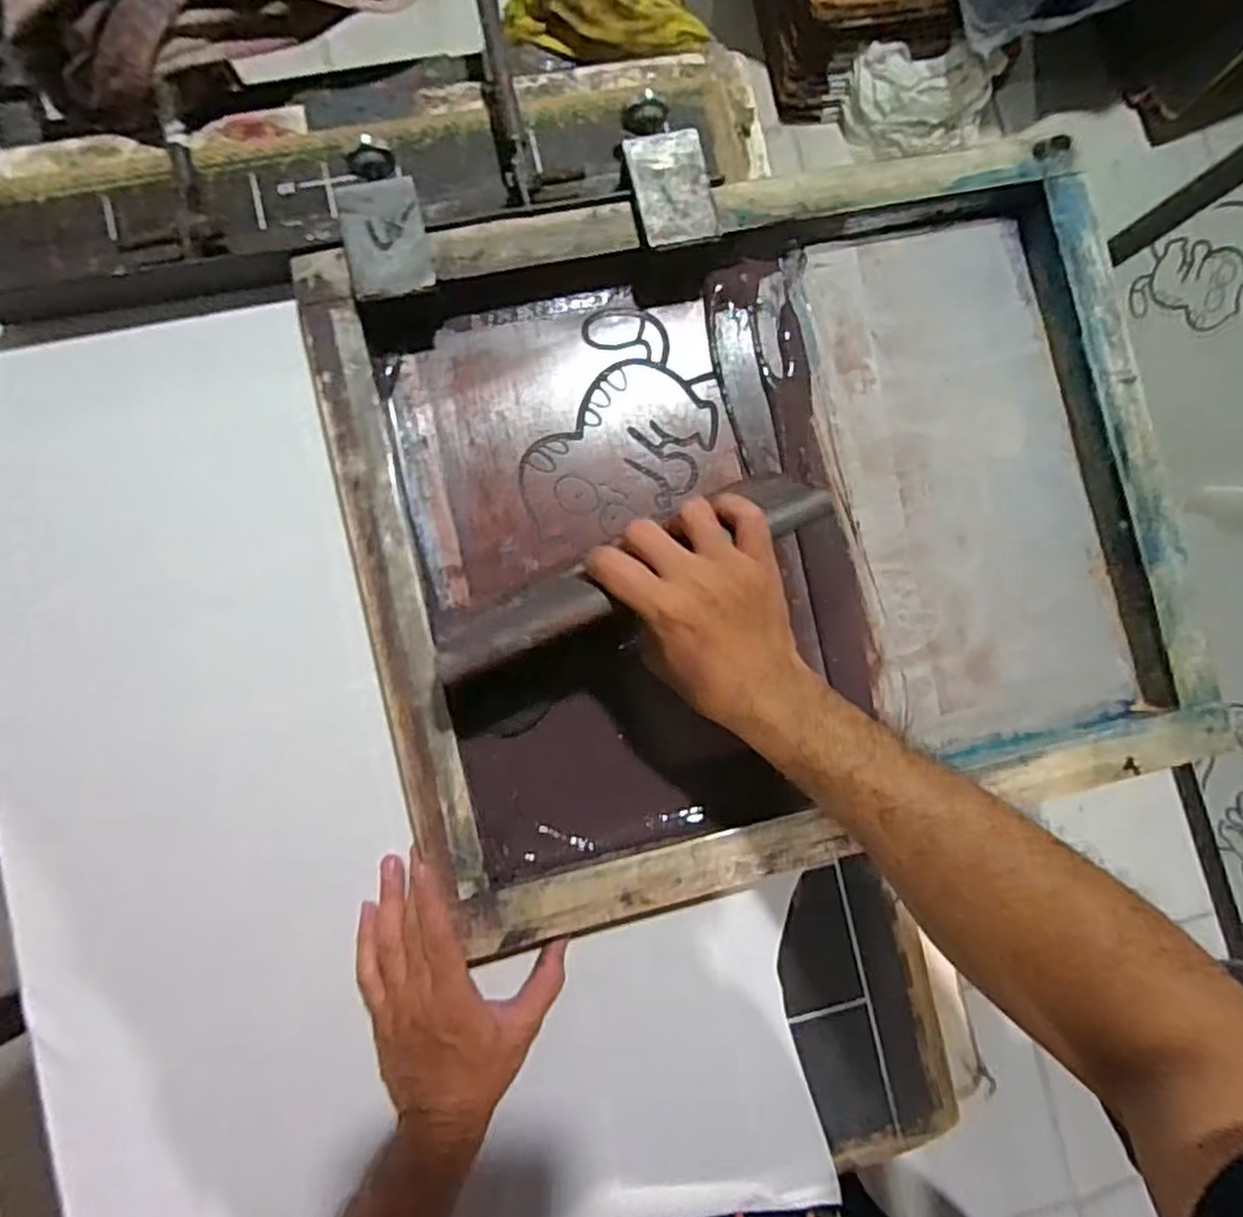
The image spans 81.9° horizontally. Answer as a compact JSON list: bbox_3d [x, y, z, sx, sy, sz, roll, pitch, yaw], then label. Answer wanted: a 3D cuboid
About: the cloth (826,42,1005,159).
[{"bbox_3d":[0.508,-0.892,1.240,0.279,0.147,0.109,1,86,-2],"label":"cloth"}]

